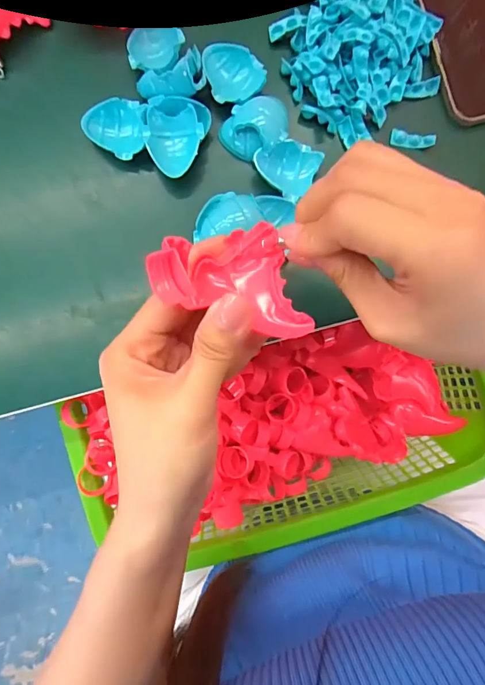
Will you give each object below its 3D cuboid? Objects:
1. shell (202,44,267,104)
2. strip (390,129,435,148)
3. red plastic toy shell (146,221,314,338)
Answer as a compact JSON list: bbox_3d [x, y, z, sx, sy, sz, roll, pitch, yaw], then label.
[{"bbox_3d":[-0.005,-0.183,0.289,0.038,0.012,0.042,-15,88,-2],"label":"shell"},{"bbox_3d":[0.119,-0.142,0.297,0.029,0.004,0.010,12,118,8],"label":"strip"},{"bbox_3d":[-0.004,-0.023,0.194,0.060,0.035,0.056,-21,88,-2],"label":"red plastic toy shell"}]

